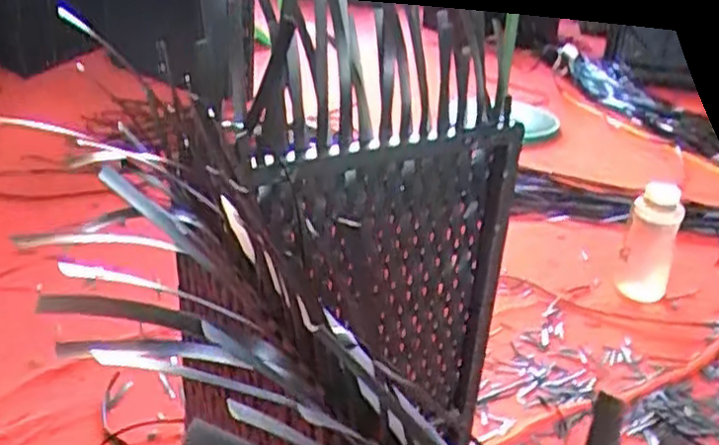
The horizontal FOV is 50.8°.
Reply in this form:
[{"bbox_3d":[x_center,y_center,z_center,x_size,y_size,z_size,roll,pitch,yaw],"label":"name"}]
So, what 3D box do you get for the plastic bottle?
[{"bbox_3d":[0.606,0.040,1.570,0.102,0.228,0.078,14,28,16],"label":"plastic bottle"}]

